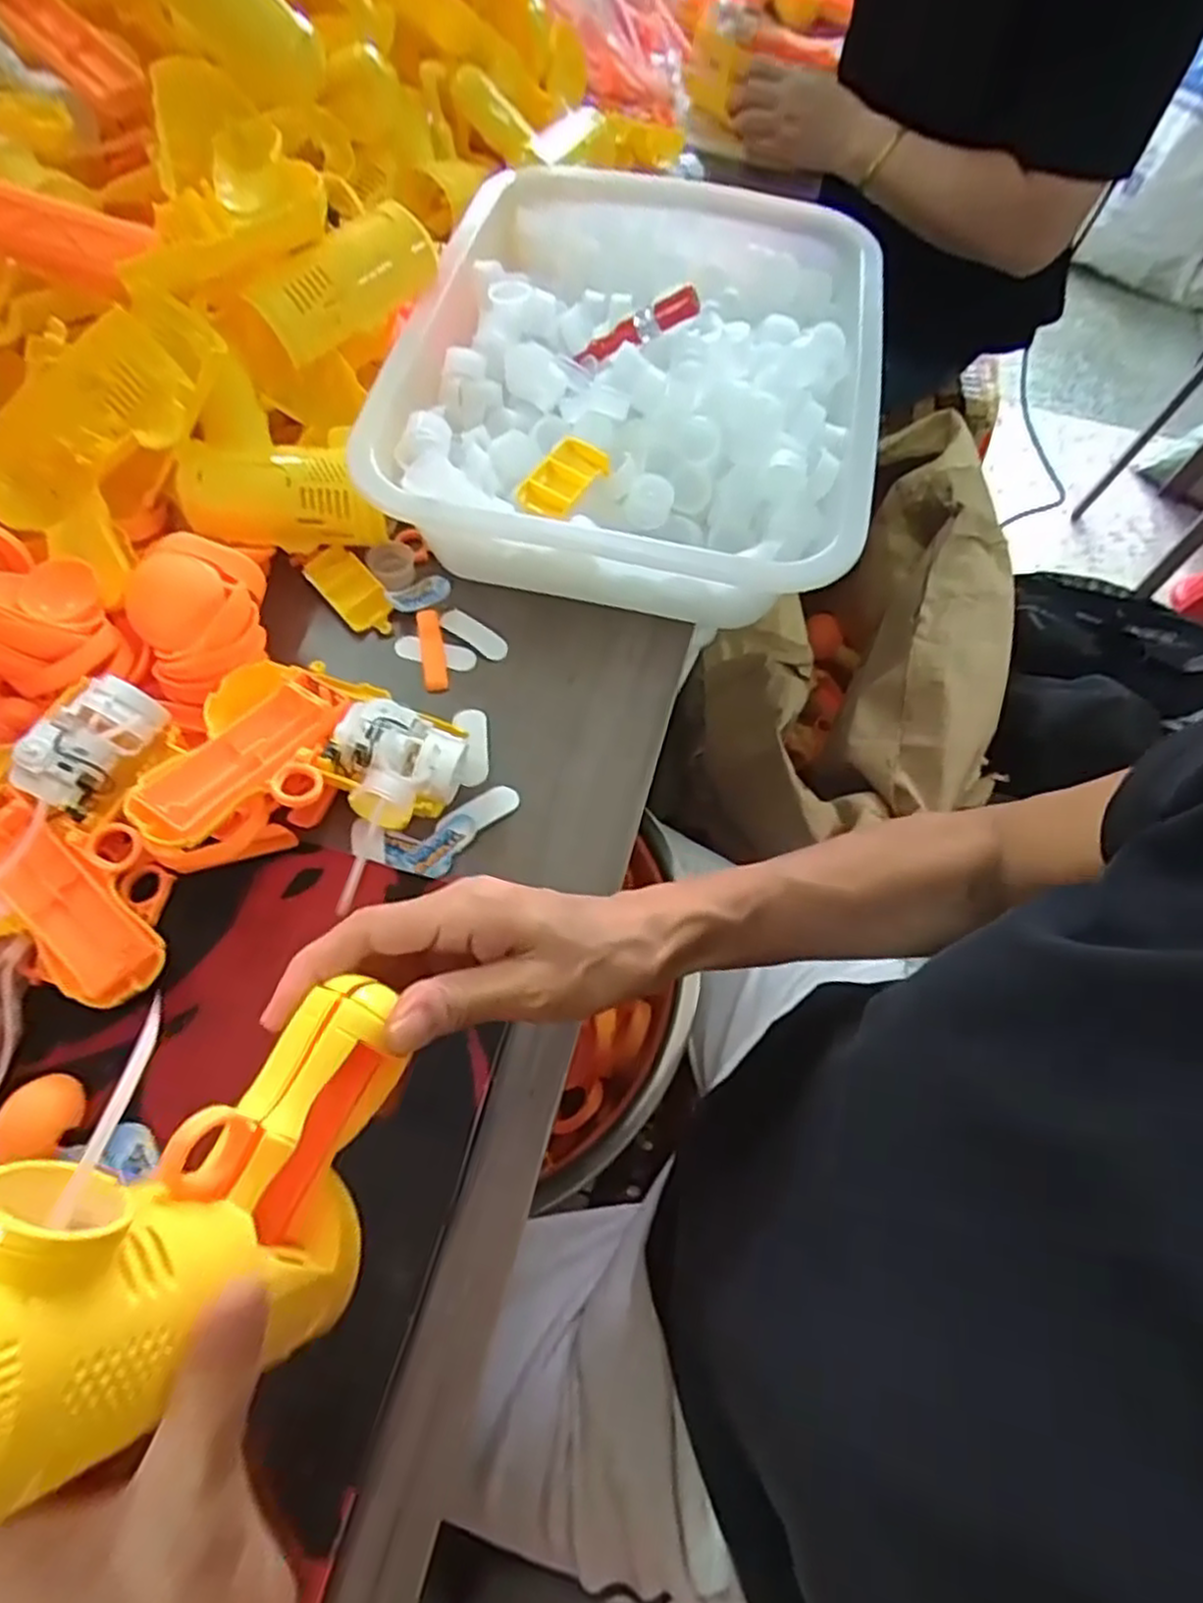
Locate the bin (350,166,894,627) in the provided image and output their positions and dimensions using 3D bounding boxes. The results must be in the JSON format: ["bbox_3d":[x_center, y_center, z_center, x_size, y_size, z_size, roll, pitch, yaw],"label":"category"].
[{"bbox_3d":[0.025,-0.289,0.527,0.296,0.089,0.372,12,63,2],"label":"bin"}]

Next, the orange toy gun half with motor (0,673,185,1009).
[{"bbox_3d":[-0.256,0.015,0.375,0.111,0.057,0.139,15,63,4],"label":"orange toy gun half with motor"}]

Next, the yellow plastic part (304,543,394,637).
[{"bbox_3d":[-0.161,-0.135,0.486,0.031,0.015,0.066,-38,71,-21],"label":"yellow plastic part"}]

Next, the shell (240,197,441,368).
[{"bbox_3d":[-0.159,-0.329,0.484,0.026,0.055,0.126,38,66,15],"label":"shell"}]

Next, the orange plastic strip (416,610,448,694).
[{"bbox_3d":[-0.107,-0.095,0.477,0.015,0.008,0.061,-8,64,-8],"label":"orange plastic strip"}]

